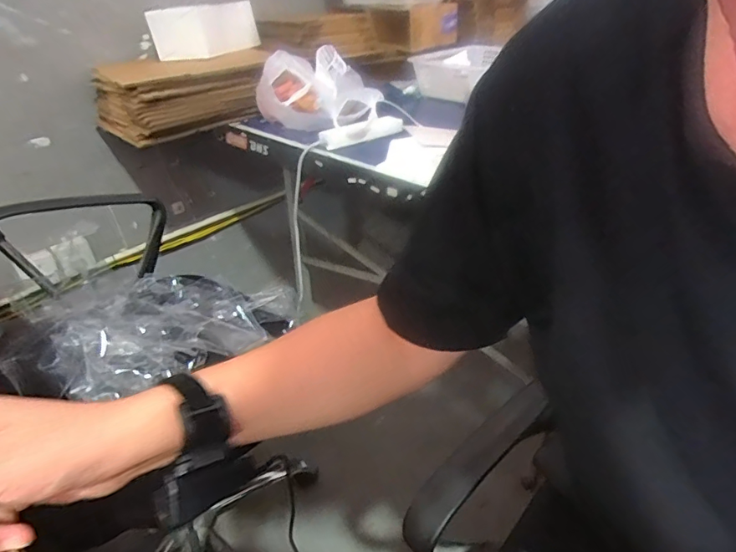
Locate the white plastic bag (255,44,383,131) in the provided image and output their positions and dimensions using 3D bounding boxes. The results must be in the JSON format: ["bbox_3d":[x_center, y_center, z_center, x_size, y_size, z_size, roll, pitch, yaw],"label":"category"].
[{"bbox_3d":[-0.123,-0.425,1.089,0.253,0.154,0.286,-8,33,-9],"label":"white plastic bag"}]

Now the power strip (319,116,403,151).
[{"bbox_3d":[-0.012,-0.312,1.014,0.193,0.033,0.043,-23,38,-29],"label":"power strip"}]

